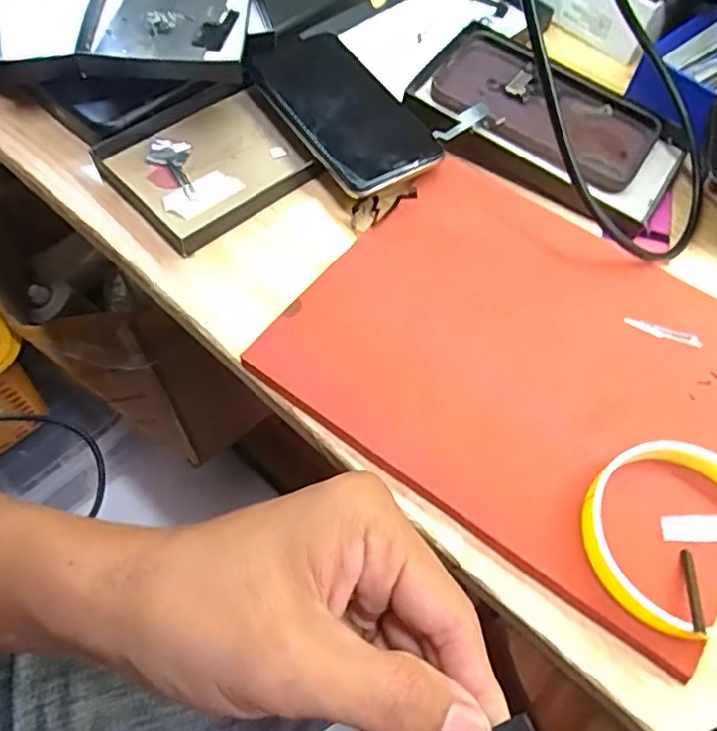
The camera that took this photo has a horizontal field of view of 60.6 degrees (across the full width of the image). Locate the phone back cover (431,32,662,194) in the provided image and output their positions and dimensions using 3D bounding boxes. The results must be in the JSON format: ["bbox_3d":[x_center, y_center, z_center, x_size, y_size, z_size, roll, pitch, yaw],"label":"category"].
[{"bbox_3d":[0.124,-0.169,0.413,0.148,0.016,0.089,31,64,8],"label":"phone back cover"}]

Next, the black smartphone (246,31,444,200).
[{"bbox_3d":[-0.011,-0.169,0.402,0.076,0.012,0.150,-29,65,-20],"label":"black smartphone"}]

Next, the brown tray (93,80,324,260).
[{"bbox_3d":[-0.093,-0.132,0.394,0.119,0.015,0.100,-36,67,-21],"label":"brown tray"}]

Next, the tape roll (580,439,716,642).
[{"bbox_3d":[0.141,0.075,0.268,0.078,0.020,0.082,1,60,-2],"label":"tape roll"}]

